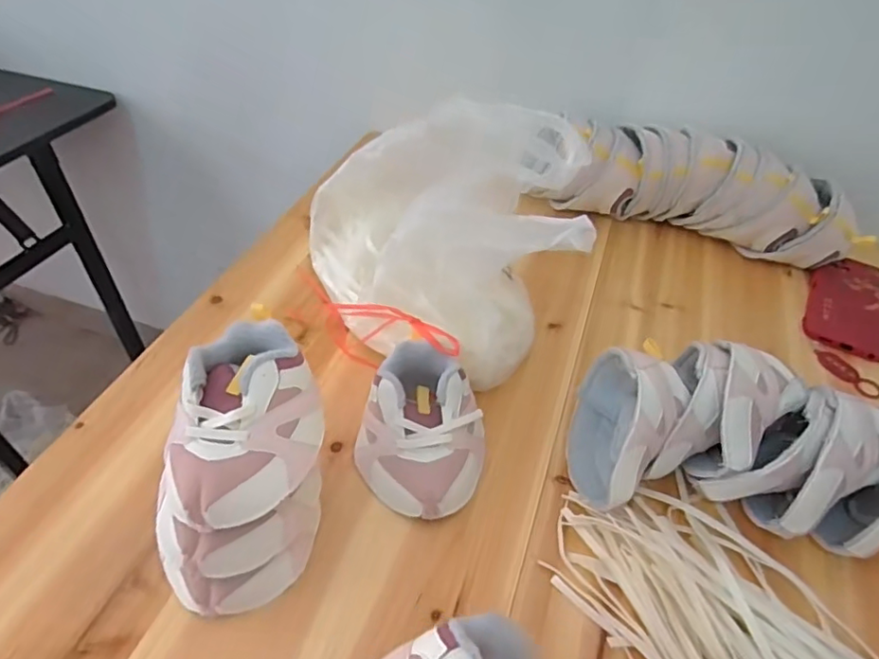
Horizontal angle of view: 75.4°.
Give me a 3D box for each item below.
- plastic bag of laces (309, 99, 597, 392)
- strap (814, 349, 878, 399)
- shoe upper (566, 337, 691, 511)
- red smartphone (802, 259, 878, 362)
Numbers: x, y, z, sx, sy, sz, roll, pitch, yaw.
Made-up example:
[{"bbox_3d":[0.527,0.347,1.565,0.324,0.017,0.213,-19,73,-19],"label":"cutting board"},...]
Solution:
[{"bbox_3d":[0.004,-0.094,0.550,0.212,0.169,0.272,-25,51,-25],"label":"plastic bag of laces"},{"bbox_3d":[0.401,0.043,0.559,0.029,0.007,0.069,-19,49,-21],"label":"strap"},{"bbox_3d":[0.145,0.071,0.447,0.069,0.089,0.131,15,46,12],"label":"shoe upper"},{"bbox_3d":[0.453,-0.031,0.627,0.082,0.016,0.162,23,48,19],"label":"red smartphone"}]

